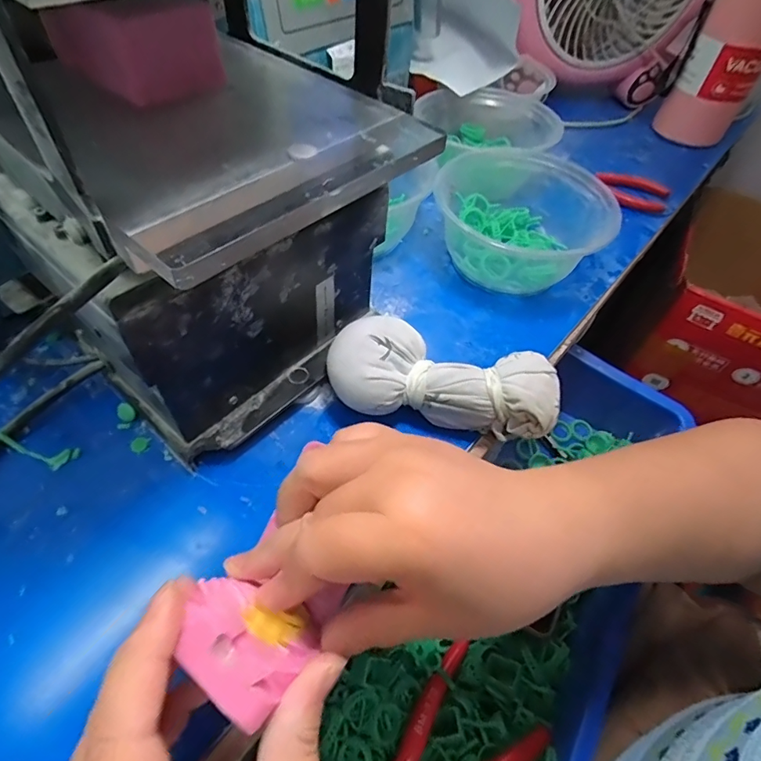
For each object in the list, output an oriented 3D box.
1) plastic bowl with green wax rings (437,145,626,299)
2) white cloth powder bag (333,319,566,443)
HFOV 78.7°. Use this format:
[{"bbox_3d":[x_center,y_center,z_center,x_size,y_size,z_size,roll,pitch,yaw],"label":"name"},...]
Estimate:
[{"bbox_3d":[0.110,-0.129,0.376,0.134,0.065,0.120,22,53,12],"label":"plastic bowl with green wax rings"},{"bbox_3d":[0.039,-0.001,0.281,0.136,0.046,0.058,7,52,0],"label":"white cloth powder bag"}]

